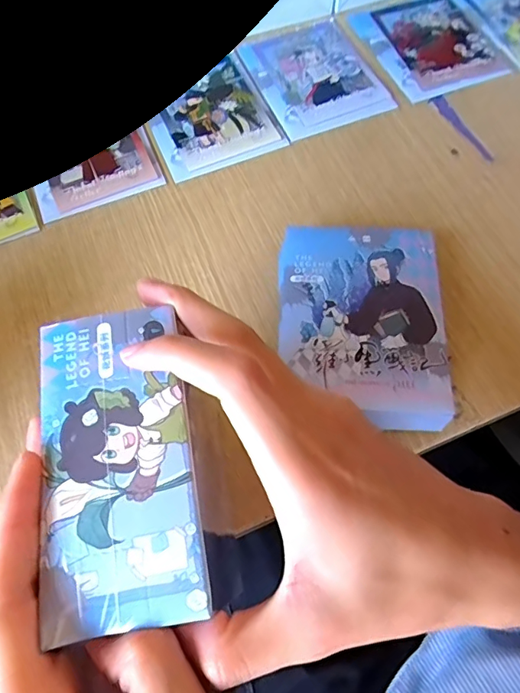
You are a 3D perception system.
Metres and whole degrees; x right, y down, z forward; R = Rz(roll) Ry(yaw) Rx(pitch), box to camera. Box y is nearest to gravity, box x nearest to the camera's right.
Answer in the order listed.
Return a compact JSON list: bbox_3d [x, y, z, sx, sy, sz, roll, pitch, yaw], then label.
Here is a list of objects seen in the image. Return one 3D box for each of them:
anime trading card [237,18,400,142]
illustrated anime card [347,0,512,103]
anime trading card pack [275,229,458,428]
[{"bbox_3d":[0.051,-0.262,0.462,0.107,0.005,0.142,-22,66,-8],"label":"anime trading card"},{"bbox_3d":[0.164,-0.297,0.469,0.105,0.009,0.142,-18,66,-6],"label":"illustrated anime card"},{"bbox_3d":[0.069,-0.015,0.340,0.109,0.032,0.146,2,65,3],"label":"anime trading card pack"}]

